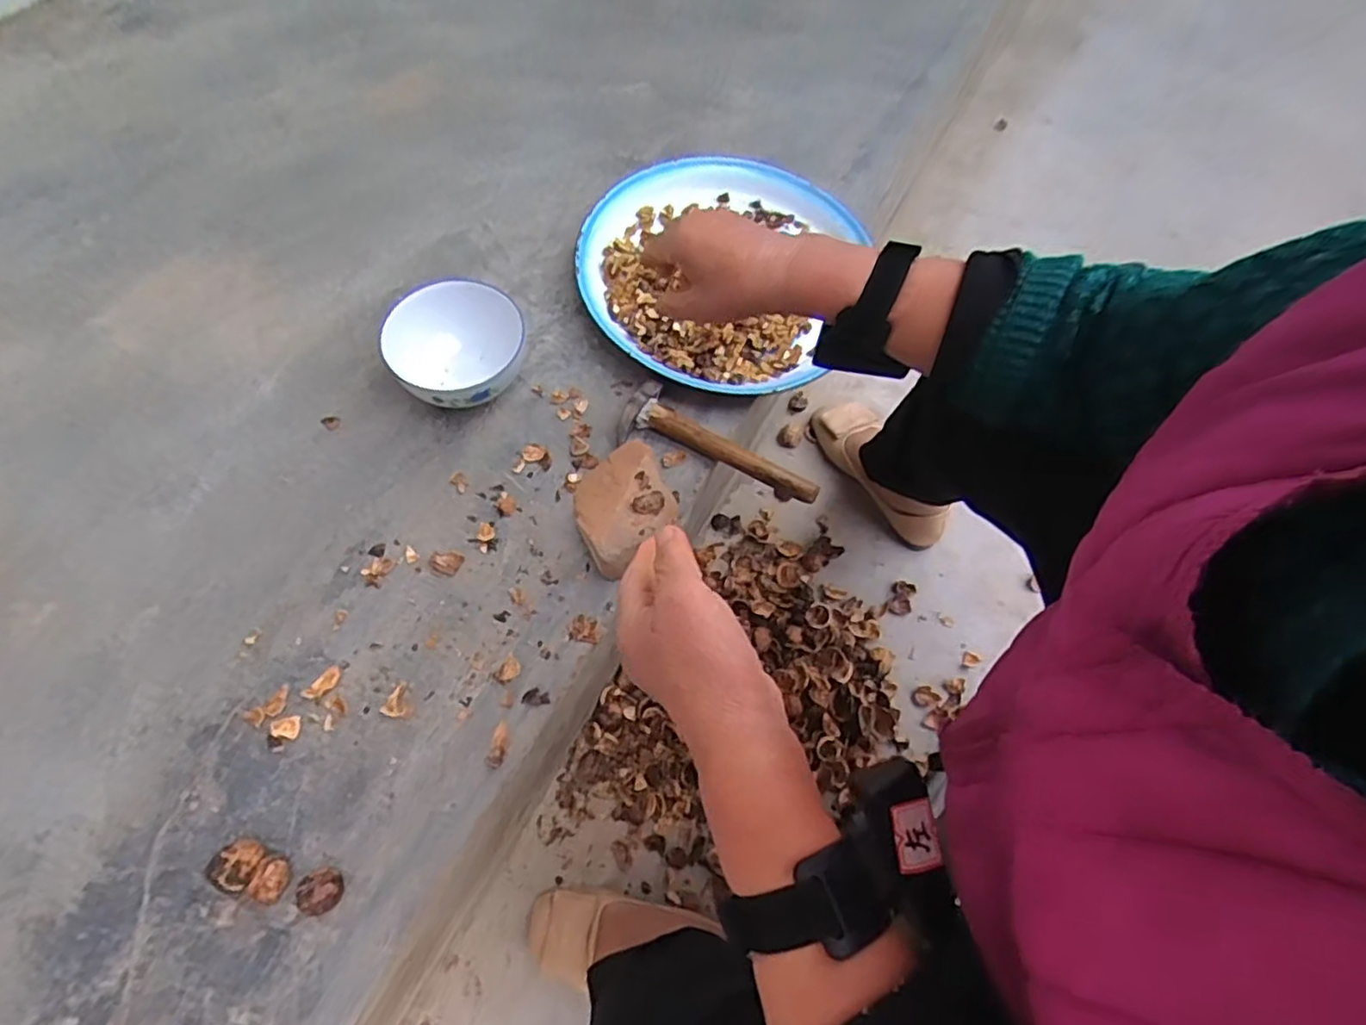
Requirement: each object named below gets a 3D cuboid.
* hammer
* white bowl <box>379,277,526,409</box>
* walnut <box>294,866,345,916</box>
[{"bbox_3d":[0.041,-0.069,0.699,0.210,0.033,0.069,21,66,7],"label":"hammer"},{"bbox_3d":[-0.222,-0.161,0.698,0.132,0.082,0.120,1,65,-2],"label":"white bowl"},{"bbox_3d":[-0.275,0.289,0.518,0.030,0.026,0.031,3,65,-1],"label":"walnut"}]

